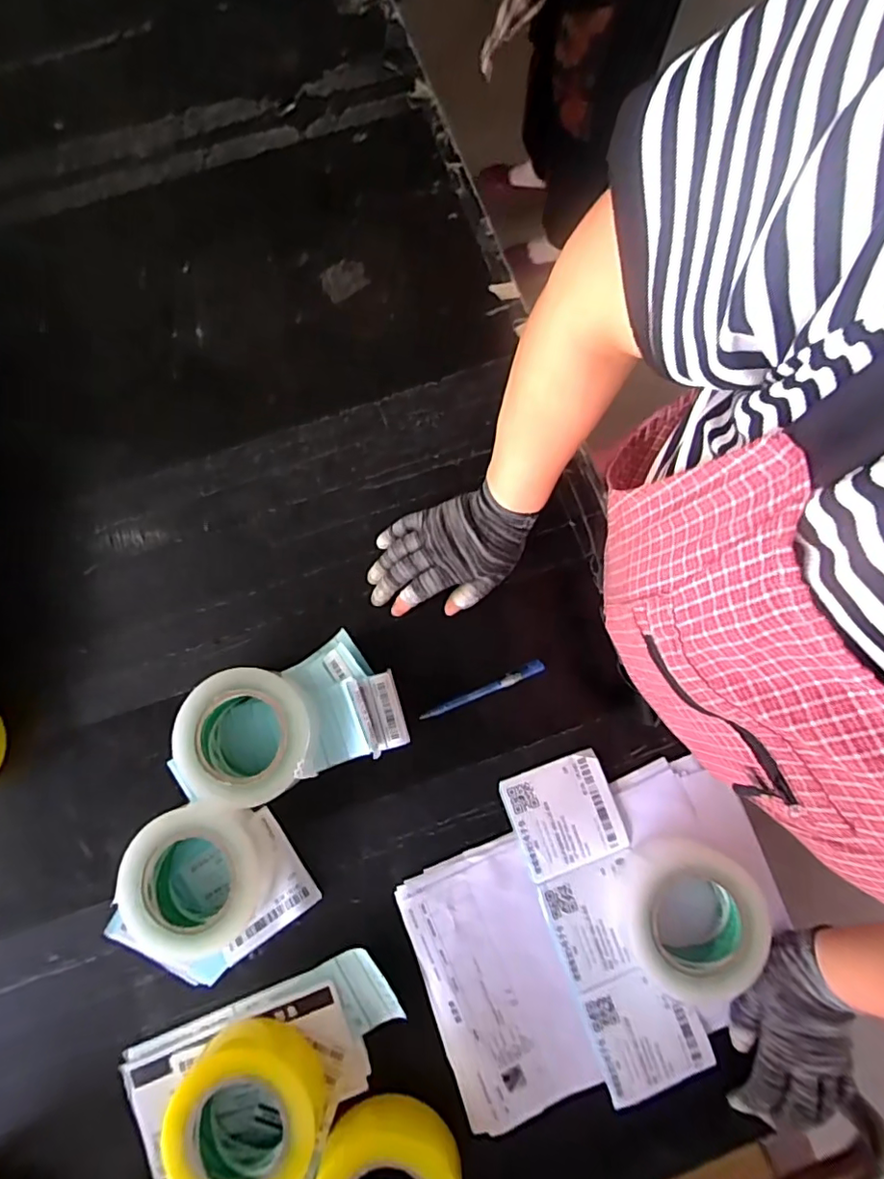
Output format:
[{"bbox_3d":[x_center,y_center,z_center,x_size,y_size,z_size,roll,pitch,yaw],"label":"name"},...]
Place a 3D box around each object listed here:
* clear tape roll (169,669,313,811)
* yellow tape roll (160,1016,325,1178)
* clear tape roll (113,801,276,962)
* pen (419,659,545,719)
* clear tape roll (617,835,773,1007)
[{"bbox_3d":[-0.183,0.138,0.525,0.118,0.054,0.122,0,80,0],"label":"clear tape roll"},{"bbox_3d":[-0.167,0.452,0.469,0.121,0.059,0.125,0,80,0],"label":"yellow tape roll"},{"bbox_3d":[-0.224,0.260,0.503,0.131,0.051,0.121,-20,80,-3],"label":"clear tape roll"},{"bbox_3d":[0.042,0.103,0.561,0.132,0.010,0.013,-24,80,-4],"label":"pen"},{"bbox_3d":[0.229,0.299,0.512,0.122,0.046,0.125,0,80,0],"label":"clear tape roll"}]

